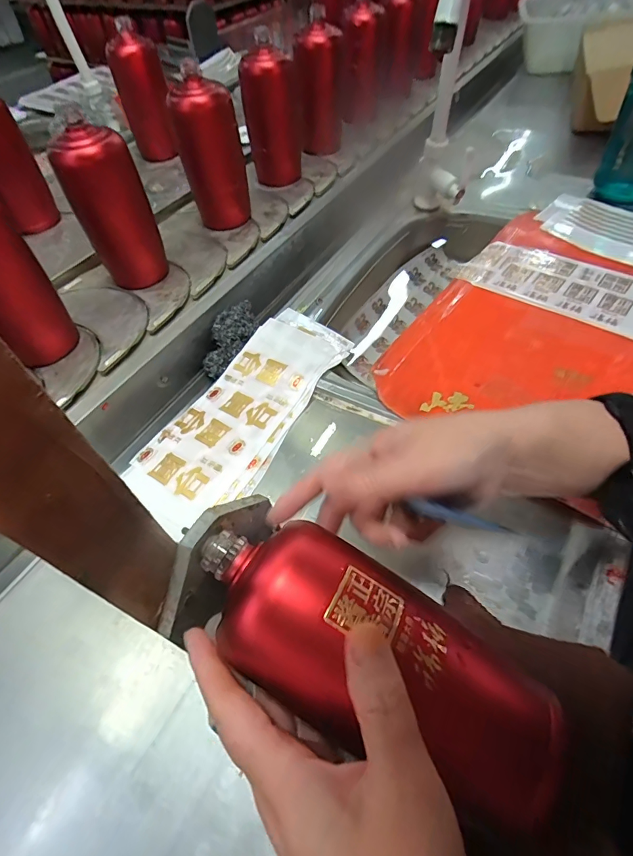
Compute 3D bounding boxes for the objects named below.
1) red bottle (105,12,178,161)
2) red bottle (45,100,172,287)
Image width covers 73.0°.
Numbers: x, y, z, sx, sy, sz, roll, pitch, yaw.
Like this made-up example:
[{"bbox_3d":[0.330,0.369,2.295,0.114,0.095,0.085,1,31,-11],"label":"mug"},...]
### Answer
[{"bbox_3d":[-0.298,-0.576,0.737,0.075,0.178,0.060,-25,55,-14],"label":"red bottle"},{"bbox_3d":[-0.242,-0.255,0.506,0.069,0.173,0.063,8,54,10],"label":"red bottle"}]

